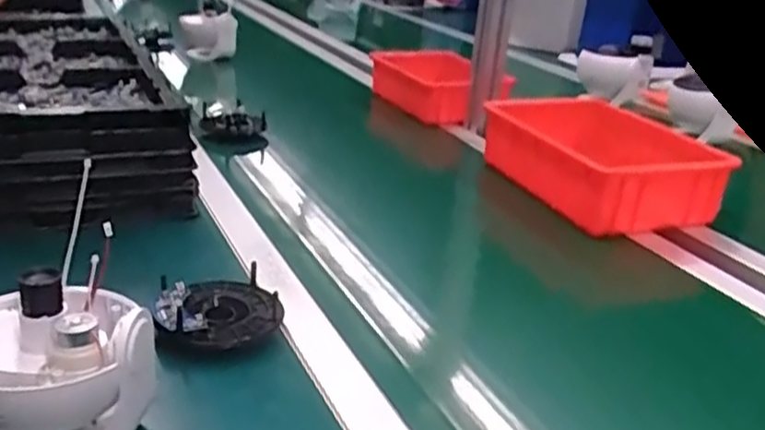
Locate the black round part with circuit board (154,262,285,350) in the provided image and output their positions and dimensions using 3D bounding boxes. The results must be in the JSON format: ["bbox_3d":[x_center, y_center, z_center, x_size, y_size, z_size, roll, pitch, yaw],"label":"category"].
[{"bbox_3d":[-0.134,0.077,0.604,0.096,0.038,0.090,4,24,-2],"label":"black round part with circuit board"}]

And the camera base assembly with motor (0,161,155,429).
[{"bbox_3d":[-0.211,0.093,0.460,0.106,0.115,0.112,-12,29,-32],"label":"camera base assembly with motor"}]

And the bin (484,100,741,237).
[{"bbox_3d":[0.273,-0.073,0.960,0.217,0.086,0.272,-4,26,-19],"label":"bin"}]

